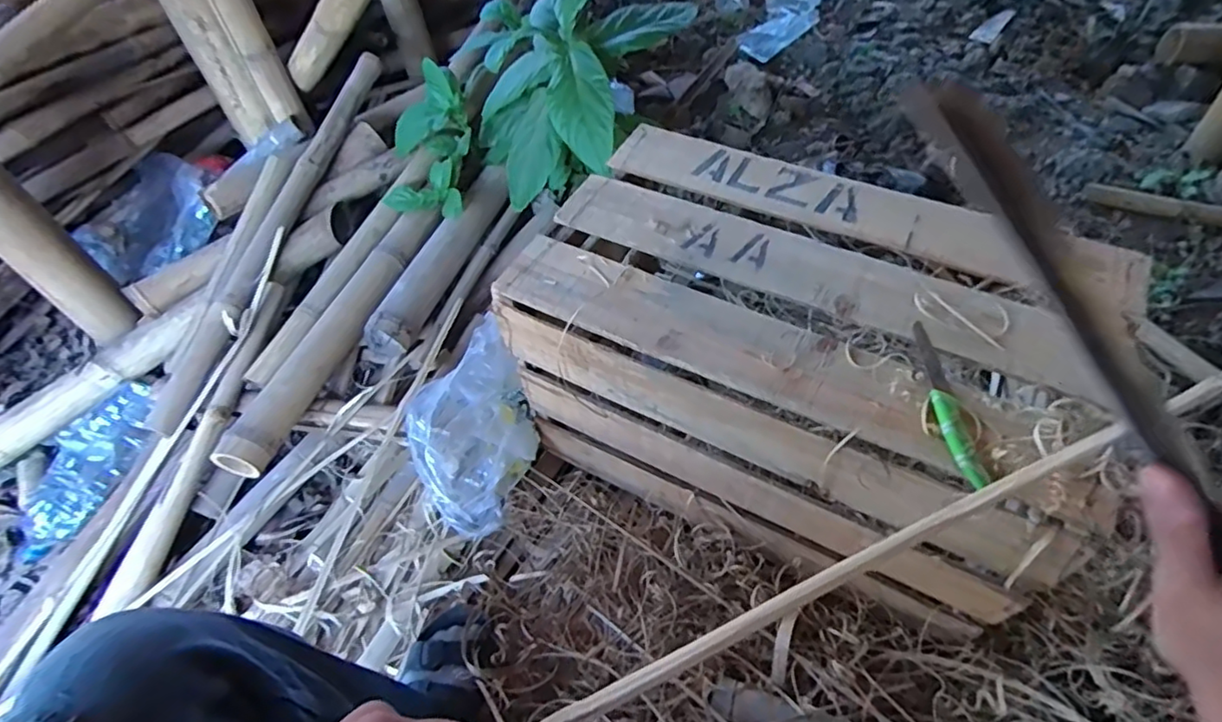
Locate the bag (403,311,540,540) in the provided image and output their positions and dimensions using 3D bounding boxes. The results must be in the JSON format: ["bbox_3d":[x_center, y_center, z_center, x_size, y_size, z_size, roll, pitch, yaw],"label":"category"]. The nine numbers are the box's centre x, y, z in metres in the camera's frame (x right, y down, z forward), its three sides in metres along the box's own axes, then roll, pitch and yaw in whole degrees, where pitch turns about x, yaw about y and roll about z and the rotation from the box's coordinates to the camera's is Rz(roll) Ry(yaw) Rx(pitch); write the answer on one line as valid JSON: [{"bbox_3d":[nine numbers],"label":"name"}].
[{"bbox_3d":[-0.184,0.105,0.834,0.191,0.180,0.169,-32,56,-18],"label":"bag"}]

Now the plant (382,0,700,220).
[{"bbox_3d":[-0.178,-0.490,1.171,0.507,0.299,0.479,21,57,20],"label":"plant"}]

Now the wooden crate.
[{"bbox_3d":[0.216,0.011,0.749,0.580,0.323,0.350,25,59,23],"label":"wooden crate"}]

